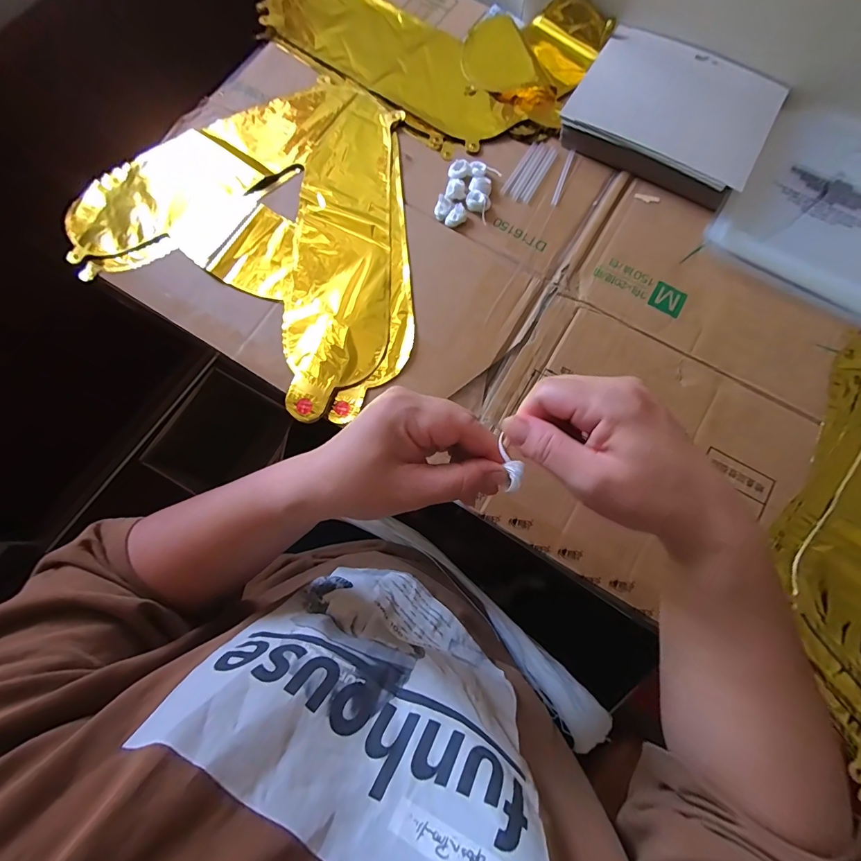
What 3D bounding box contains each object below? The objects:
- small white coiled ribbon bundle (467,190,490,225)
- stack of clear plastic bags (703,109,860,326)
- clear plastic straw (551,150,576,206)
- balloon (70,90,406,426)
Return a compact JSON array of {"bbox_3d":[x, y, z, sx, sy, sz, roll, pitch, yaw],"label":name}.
[{"bbox_3d":[0.052,-0.250,0.452,0.028,0.010,0.031,17,77,4],"label":"small white coiled ribbon bundle"},{"bbox_3d":[0.449,-0.245,0.441,0.208,0.015,0.235,34,79,8],"label":"stack of clear plastic bags"},{"bbox_3d":[0.150,-0.286,0.457,0.008,0.004,0.077,19,77,5],"label":"clear plastic straw"},{"bbox_3d":[-0.152,-0.238,0.442,0.389,0.010,0.339,32,78,8],"label":"balloon"}]

